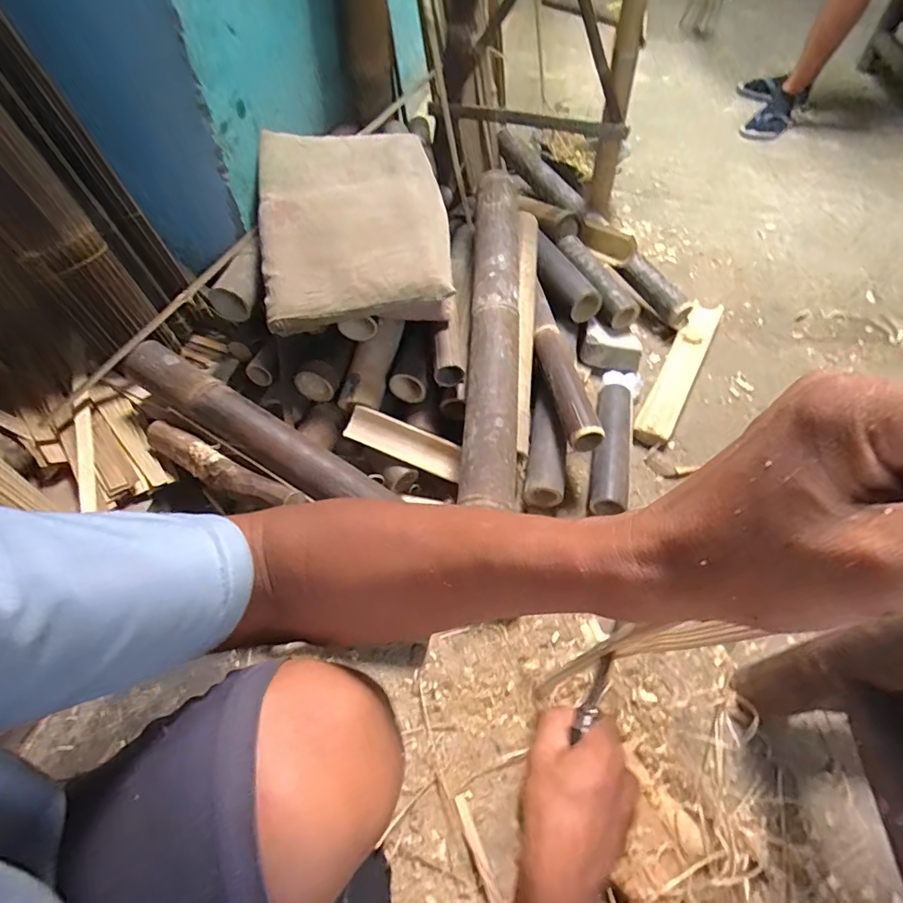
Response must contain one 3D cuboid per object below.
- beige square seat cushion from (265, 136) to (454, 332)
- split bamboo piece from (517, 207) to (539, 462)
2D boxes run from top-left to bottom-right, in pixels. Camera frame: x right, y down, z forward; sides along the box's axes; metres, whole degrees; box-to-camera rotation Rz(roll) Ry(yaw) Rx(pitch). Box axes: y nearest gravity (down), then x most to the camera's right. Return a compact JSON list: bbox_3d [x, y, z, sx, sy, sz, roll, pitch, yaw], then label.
[{"bbox_3d":[-0.167,-0.398,0.840,0.305,0.076,0.394,-5,77,-5],"label":"beige square seat cushion"},{"bbox_3d":[0.140,-0.241,0.925,0.042,0.082,0.546,4,71,1],"label":"split bamboo piece"}]

